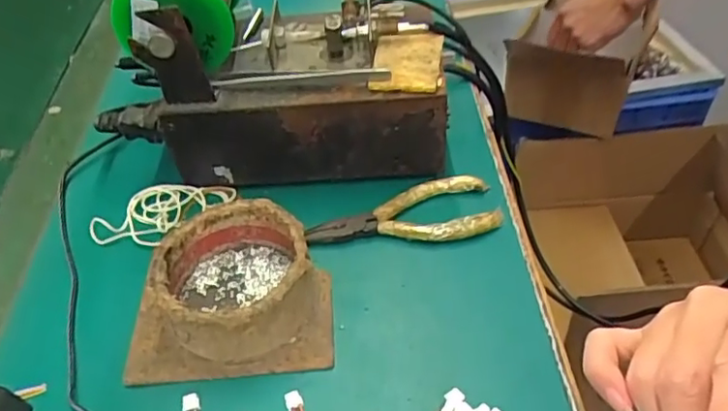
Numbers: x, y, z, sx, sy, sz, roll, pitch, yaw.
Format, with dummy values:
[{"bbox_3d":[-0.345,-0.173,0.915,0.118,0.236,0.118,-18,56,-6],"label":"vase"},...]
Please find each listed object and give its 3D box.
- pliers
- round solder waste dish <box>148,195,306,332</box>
[{"bbox_3d":[0.026,0.010,0.382,0.119,0.012,0.045,-15,47,-11],"label":"pliers"},{"bbox_3d":[-0.071,0.040,0.336,0.080,0.042,0.081,-2,46,2],"label":"round solder waste dish"}]

